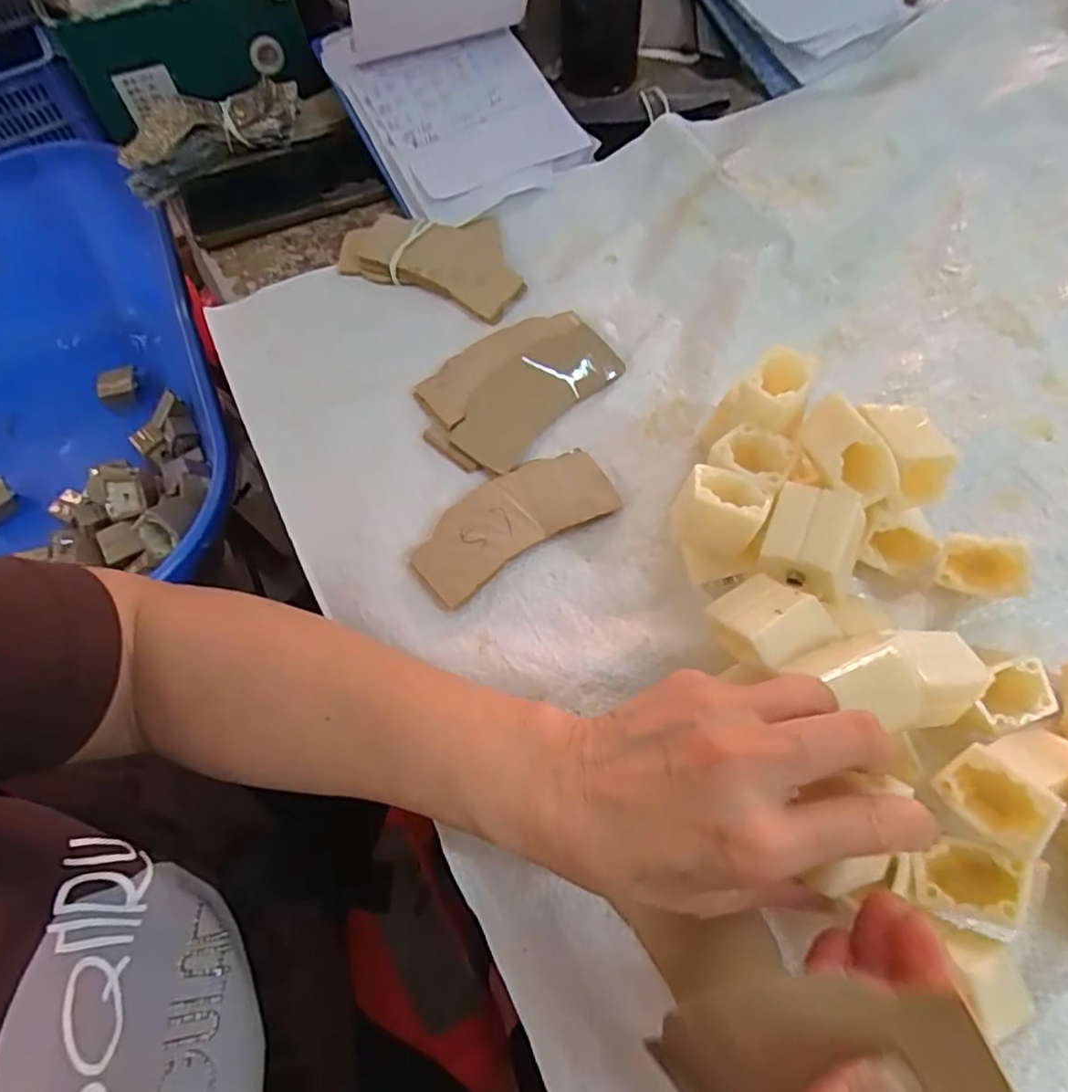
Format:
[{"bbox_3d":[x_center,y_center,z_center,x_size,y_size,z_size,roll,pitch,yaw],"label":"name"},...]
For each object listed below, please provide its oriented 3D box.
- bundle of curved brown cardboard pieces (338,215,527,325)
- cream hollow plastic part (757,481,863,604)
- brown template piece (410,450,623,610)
[{"bbox_3d":[-0.066,-0.198,0.444,0.129,0.018,0.068,22,66,14],"label":"bundle of curved brown cardboard pieces"},{"bbox_3d":[0.117,-0.002,0.274,0.036,0.027,0.036,17,64,12],"label":"cream hollow plastic part"},{"bbox_3d":[-0.012,-0.014,0.348,0.110,0.012,0.051,-31,65,-13],"label":"brown template piece"}]

